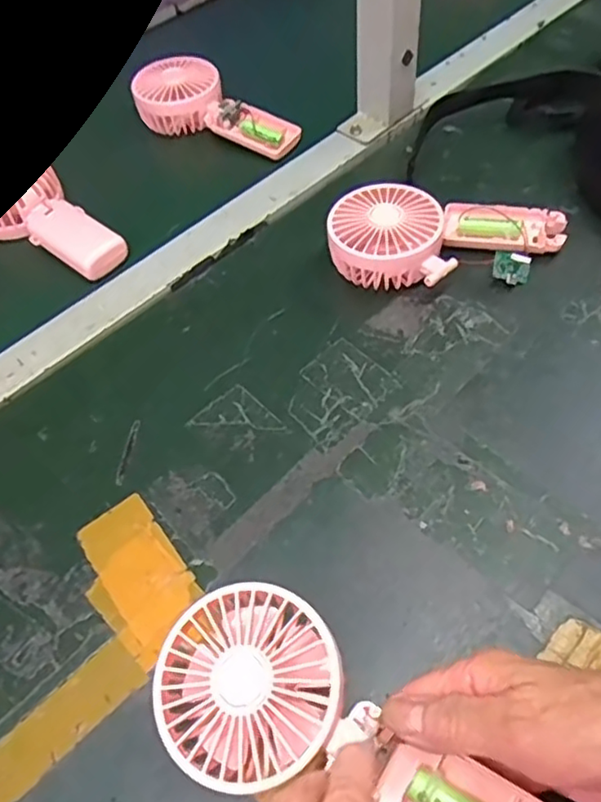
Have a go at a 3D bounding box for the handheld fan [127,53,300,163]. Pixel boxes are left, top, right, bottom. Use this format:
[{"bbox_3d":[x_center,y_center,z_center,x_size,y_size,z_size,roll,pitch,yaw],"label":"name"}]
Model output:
[{"bbox_3d":[-0.079,-0.284,0.618,0.163,0.046,0.064,25,60,6],"label":"handheld fan"}]

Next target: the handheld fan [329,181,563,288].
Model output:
[{"bbox_3d":[0.116,-0.130,0.495,0.183,0.046,0.089,-3,55,3],"label":"handheld fan"}]

